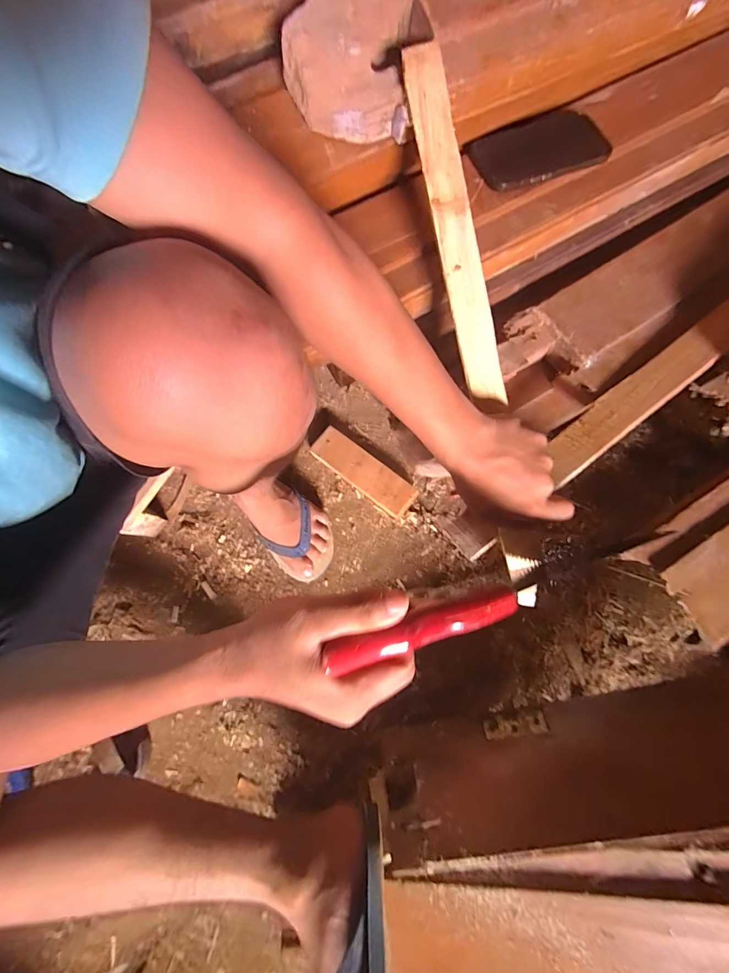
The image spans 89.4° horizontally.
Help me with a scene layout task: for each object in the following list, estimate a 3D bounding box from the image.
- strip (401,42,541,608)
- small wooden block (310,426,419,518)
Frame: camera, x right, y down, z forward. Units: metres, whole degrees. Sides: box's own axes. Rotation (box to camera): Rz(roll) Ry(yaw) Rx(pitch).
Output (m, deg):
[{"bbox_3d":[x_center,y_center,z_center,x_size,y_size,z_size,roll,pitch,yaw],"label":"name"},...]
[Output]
[{"bbox_3d":[0.107,-0.131,0.348,0.035,0.012,0.505,-14,96,-3],"label":"strip"},{"bbox_3d":[0.004,-0.020,0.633,0.176,0.037,0.062,38,81,7],"label":"small wooden block"}]

